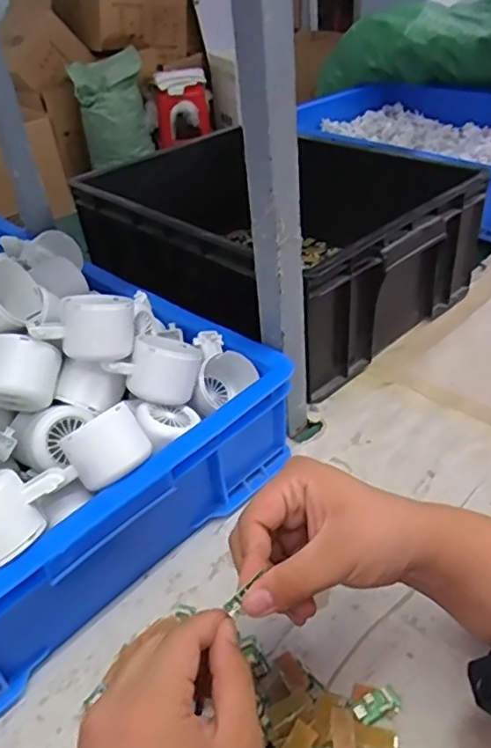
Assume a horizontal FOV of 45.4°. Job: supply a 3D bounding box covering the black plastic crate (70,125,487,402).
[{"bbox_3d":[0.044,-0.202,0.823,0.370,0.167,0.455,-34,45,-31],"label":"black plastic crate"}]

